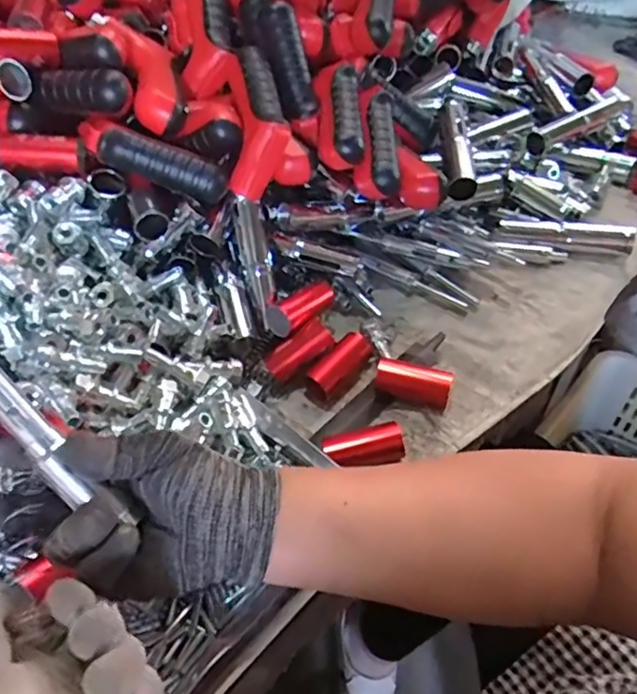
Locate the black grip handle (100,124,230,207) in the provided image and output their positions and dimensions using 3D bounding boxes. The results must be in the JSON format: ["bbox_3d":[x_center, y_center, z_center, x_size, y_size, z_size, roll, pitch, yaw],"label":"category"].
[{"bbox_3d":[-0.128,-0.155,0.502,0.103,0.030,0.034,19,51,-14],"label":"black grip handle"}]

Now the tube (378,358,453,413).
[{"bbox_3d":[0.079,0.030,0.492,0.059,0.029,0.027,17,55,18],"label":"tube"}]

